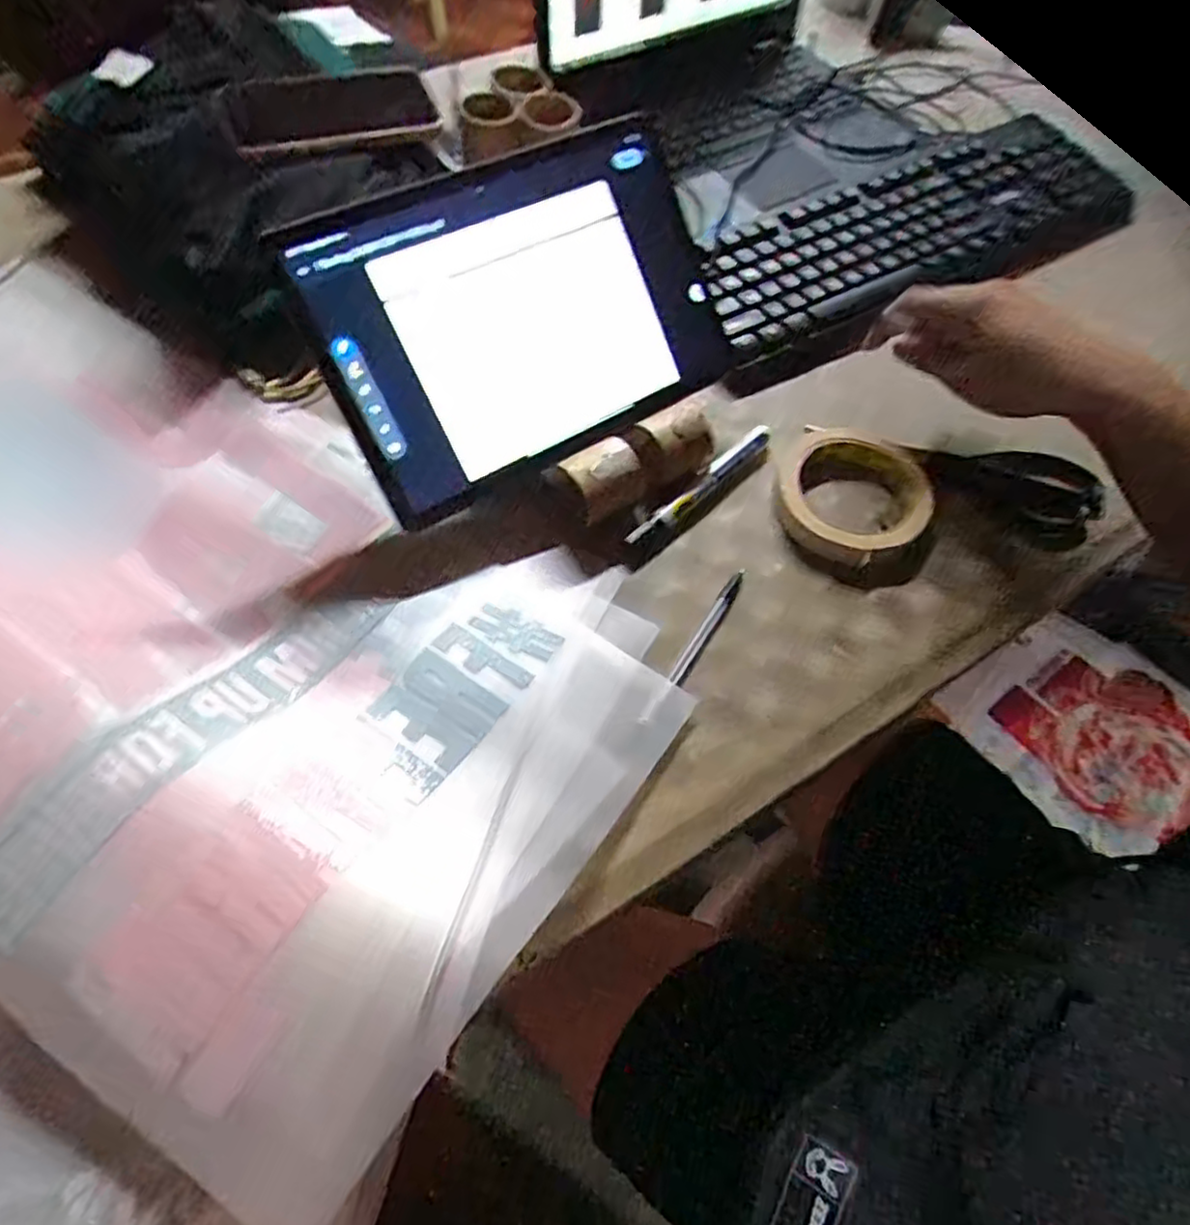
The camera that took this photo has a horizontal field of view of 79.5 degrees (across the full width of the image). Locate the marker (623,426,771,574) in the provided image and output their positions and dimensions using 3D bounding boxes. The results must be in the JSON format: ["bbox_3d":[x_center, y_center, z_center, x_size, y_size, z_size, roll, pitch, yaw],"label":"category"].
[{"bbox_3d":[0.069,-0.075,0.461,0.021,0.012,0.142,41,67,16],"label":"marker"}]

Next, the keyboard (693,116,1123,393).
[{"bbox_3d":[0.237,-0.295,0.561,0.375,0.030,0.134,-29,73,-13],"label":"keyboard"}]

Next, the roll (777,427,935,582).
[{"bbox_3d":[0.168,-0.073,0.462,0.095,0.020,0.107,18,62,5],"label":"roll"}]

